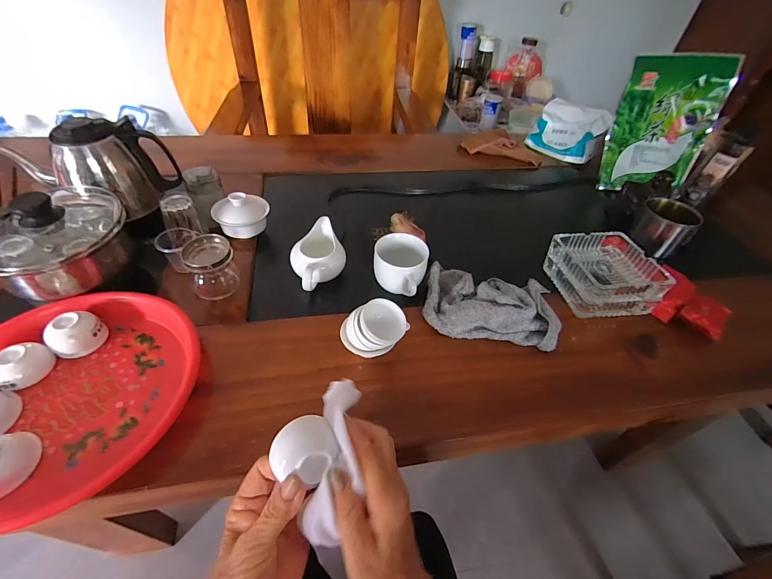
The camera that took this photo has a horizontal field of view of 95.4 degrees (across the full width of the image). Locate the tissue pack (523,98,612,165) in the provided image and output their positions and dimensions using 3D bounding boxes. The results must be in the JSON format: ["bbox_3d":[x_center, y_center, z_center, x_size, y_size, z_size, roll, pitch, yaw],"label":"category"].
[{"bbox_3d":[0.438,-0.385,0.848,0.163,0.102,0.084,28,50,20],"label":"tissue pack"}]

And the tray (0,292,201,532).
[{"bbox_3d":[-0.336,0.107,0.370,0.248,0.034,0.246,3,46,-3],"label":"tray"}]

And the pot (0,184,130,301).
[{"bbox_3d":[-0.417,-0.065,0.436,0.130,0.105,0.141,3,46,-3],"label":"pot"}]

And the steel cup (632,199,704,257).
[{"bbox_3d":[0.492,-0.110,0.622,0.078,0.083,0.083,3,46,-3],"label":"steel cup"}]

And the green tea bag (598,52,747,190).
[{"bbox_3d":[0.558,-0.328,0.705,0.171,0.240,0.050,12,33,21],"label":"green tea bag"}]

